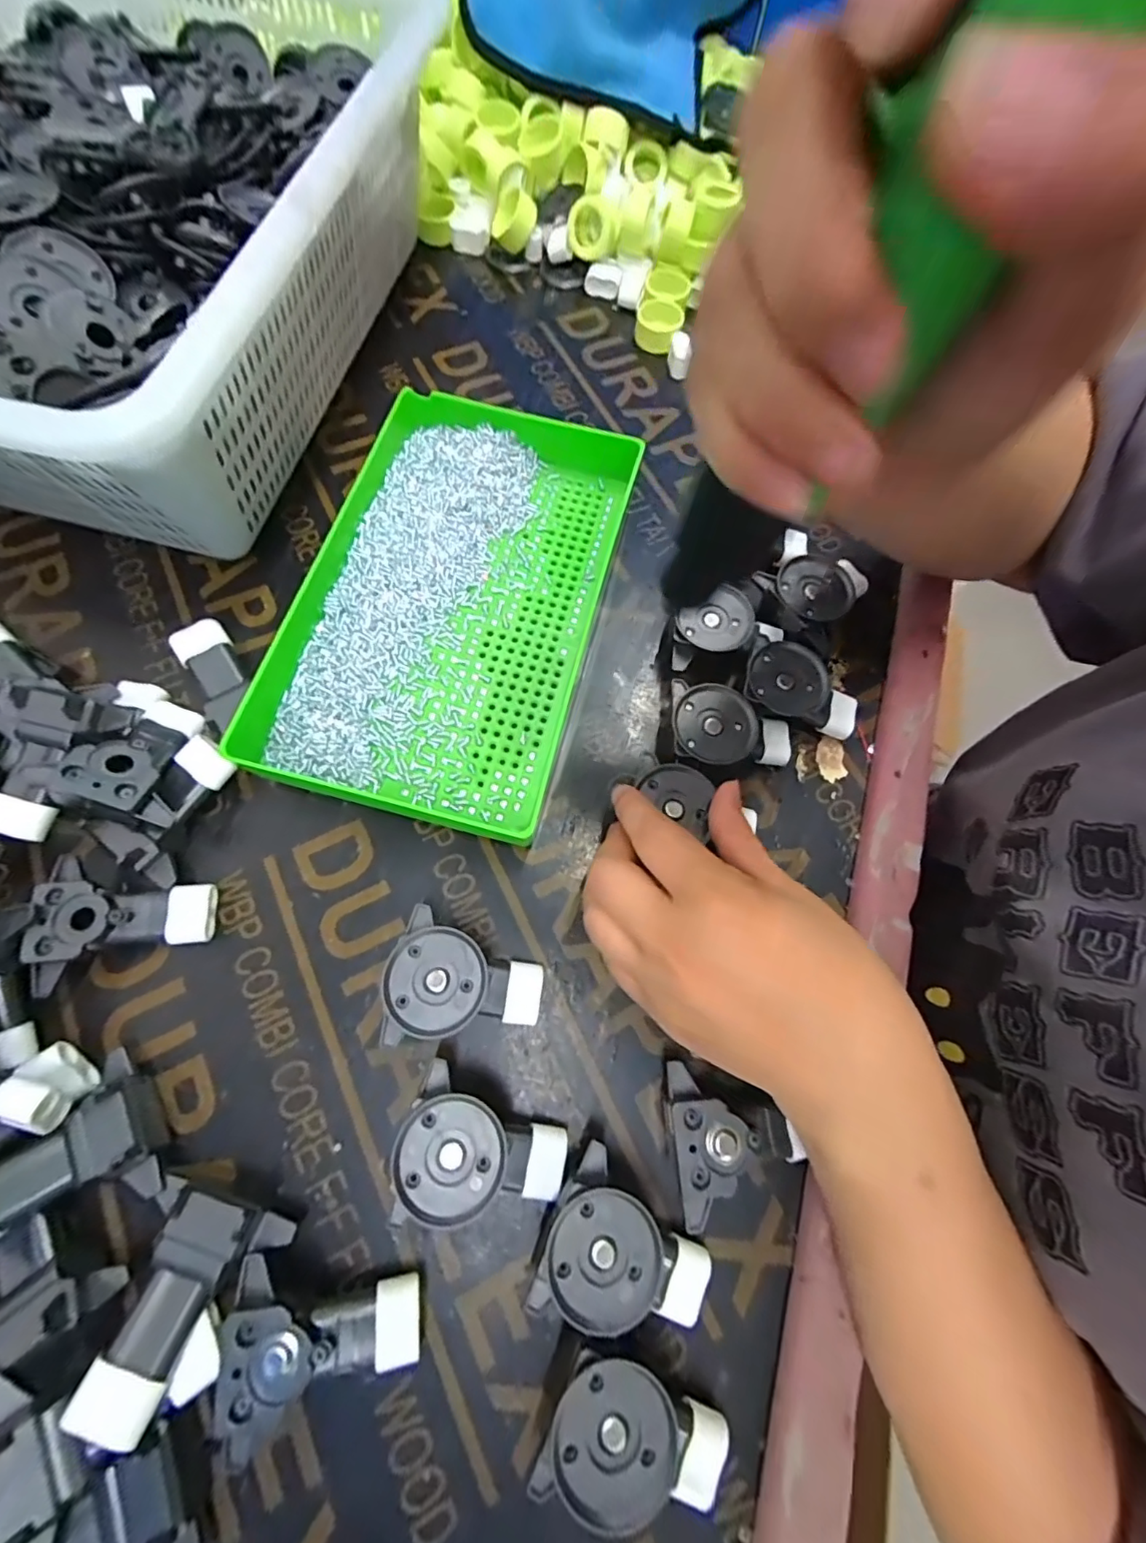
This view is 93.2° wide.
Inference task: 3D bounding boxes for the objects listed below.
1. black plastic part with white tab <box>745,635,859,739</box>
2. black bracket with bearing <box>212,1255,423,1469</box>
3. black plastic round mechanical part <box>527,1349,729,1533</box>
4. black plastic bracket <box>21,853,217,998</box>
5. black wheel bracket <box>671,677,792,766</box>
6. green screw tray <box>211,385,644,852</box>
[{"bbox_3d":[0.123,-0.042,0.294,0.065,0.028,0.038,20,71,5],"label":"black plastic part with white tab"},{"bbox_3d":[-0.090,0.211,0.198,0.063,0.026,0.054,0,71,-3],"label":"black bracket with bearing"},{"bbox_3d":[0.024,0.235,0.194,0.065,0.030,0.042,18,71,4],"label":"black plastic round mechanical part"},{"bbox_3d":[-0.202,0.061,0.244,0.069,0.017,0.051,-12,76,-25],"label":"black plastic bracket"},{"bbox_3d":[0.082,-0.019,0.284,0.065,0.030,0.041,7,71,0],"label":"black wheel bracket"},{"bbox_3d":[-0.066,-0.095,0.299,0.154,0.037,0.237,15,71,3],"label":"green screw tray"}]

